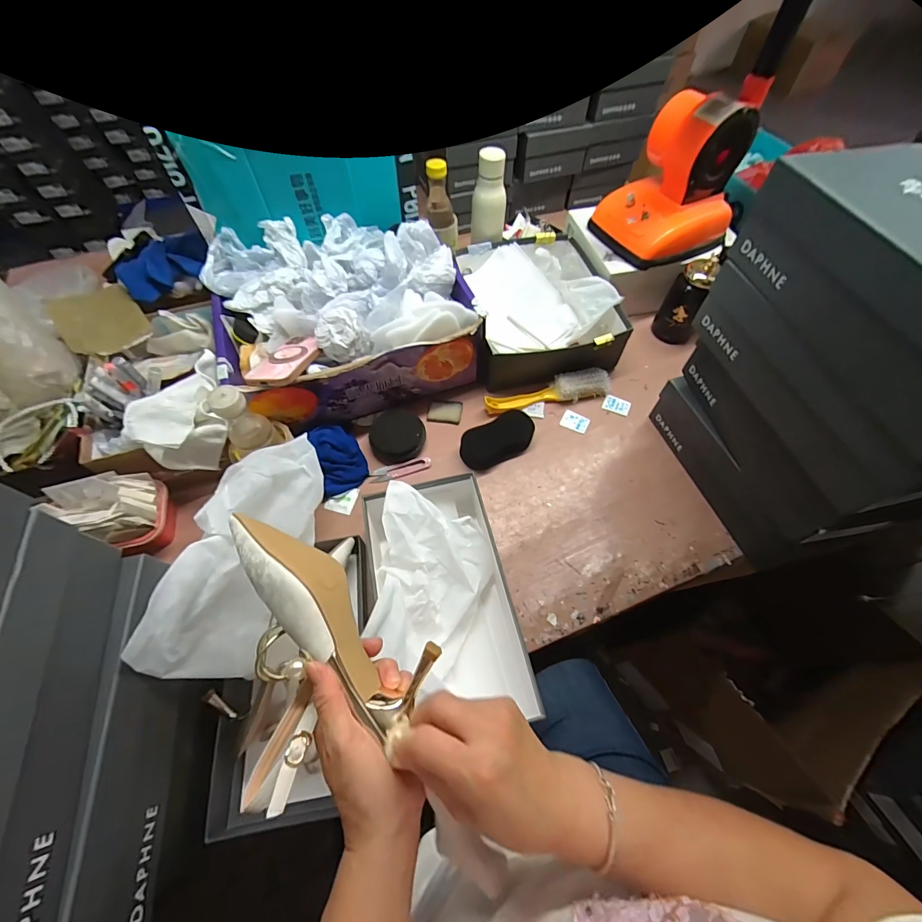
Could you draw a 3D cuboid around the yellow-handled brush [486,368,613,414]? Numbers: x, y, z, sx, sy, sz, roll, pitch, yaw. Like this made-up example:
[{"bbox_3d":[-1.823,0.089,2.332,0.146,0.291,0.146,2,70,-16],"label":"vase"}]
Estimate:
[{"bbox_3d":[0.155,-0.120,0.700,0.227,0.037,0.054,-15,61,-8],"label":"yellow-handled brush"}]

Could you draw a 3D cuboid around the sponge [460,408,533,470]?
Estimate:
[{"bbox_3d":[0.062,-0.035,0.652,0.125,0.038,0.064,-21,62,-11],"label":"sponge"}]

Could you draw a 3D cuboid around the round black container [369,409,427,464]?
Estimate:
[{"bbox_3d":[-0.107,-0.043,0.665,0.090,0.027,0.093,0,60,0],"label":"round black container"}]

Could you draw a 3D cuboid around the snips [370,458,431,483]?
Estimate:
[{"bbox_3d":[-0.099,0.014,0.644,0.099,0.008,0.024,-12,61,-7],"label":"snips"}]

